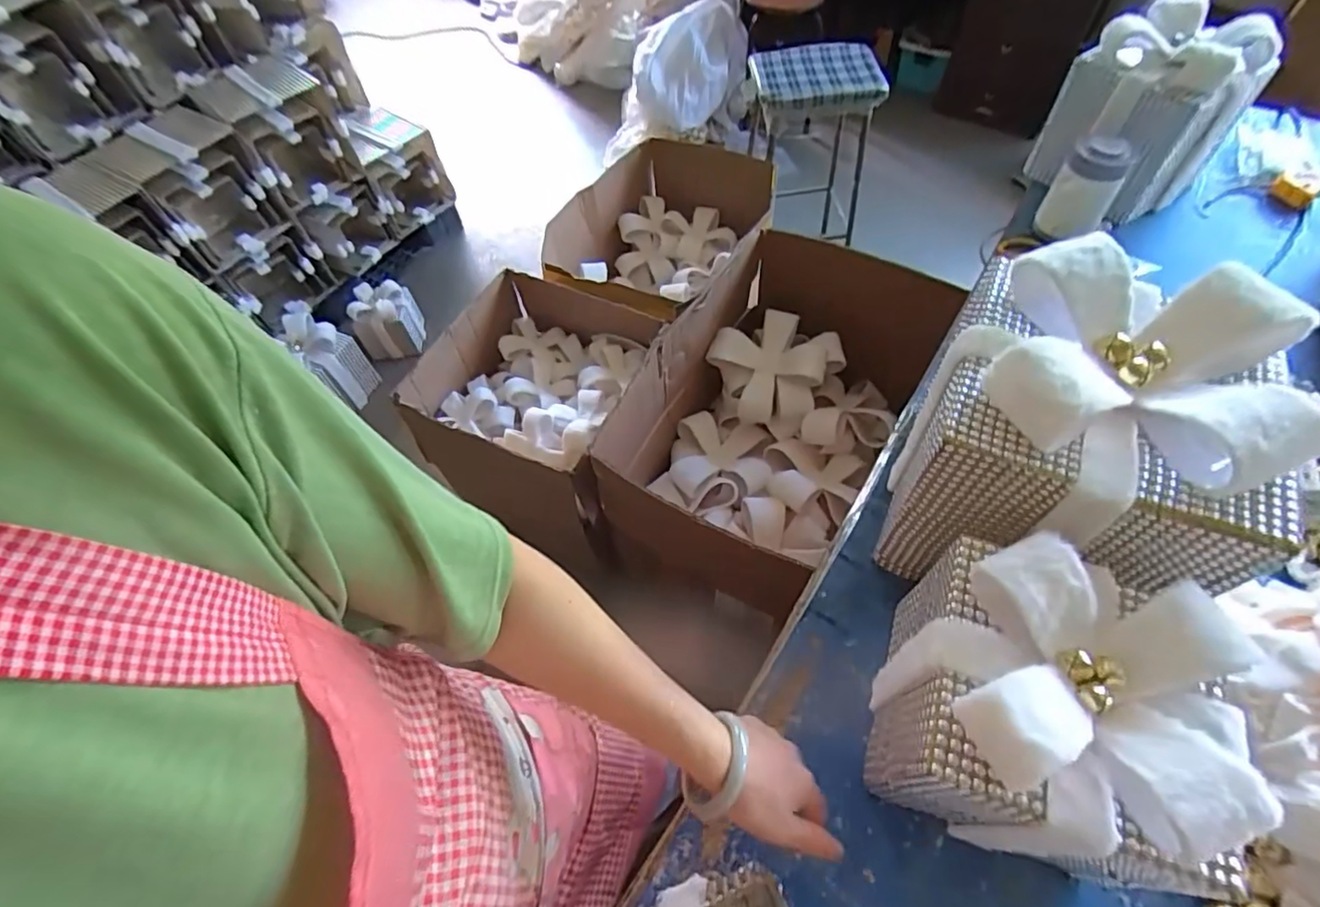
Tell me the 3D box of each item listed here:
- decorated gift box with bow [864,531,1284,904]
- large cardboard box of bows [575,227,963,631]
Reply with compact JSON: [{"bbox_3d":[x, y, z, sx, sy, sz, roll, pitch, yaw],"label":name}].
[{"bbox_3d":[0.327,0.222,0.519,0.210,0.251,0.206,13,58,12],"label":"decorated gift box with bow"},{"bbox_3d":[0.230,-0.078,1.314,0.461,0.388,0.835,29,63,21],"label":"large cardboard box of bows"}]

